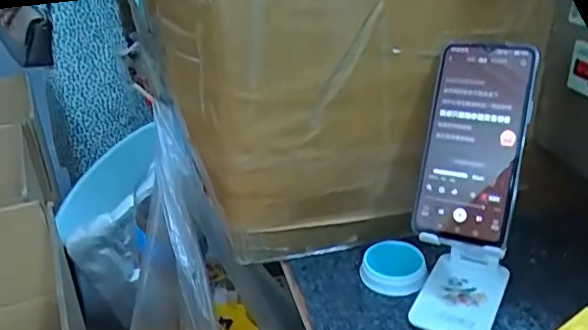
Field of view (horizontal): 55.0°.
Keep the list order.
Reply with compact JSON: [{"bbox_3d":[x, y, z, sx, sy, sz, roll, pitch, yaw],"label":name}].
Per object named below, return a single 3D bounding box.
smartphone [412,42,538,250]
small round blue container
[{"bbox_3d":[0.144,-0.018,0.452,0.072,0.157,0.010,12,3,26],"label":"smartphone"},{"bbox_3d":[0.093,0.096,0.530,0.058,0.020,0.057,-3,27,1],"label":"small round blue container"}]

